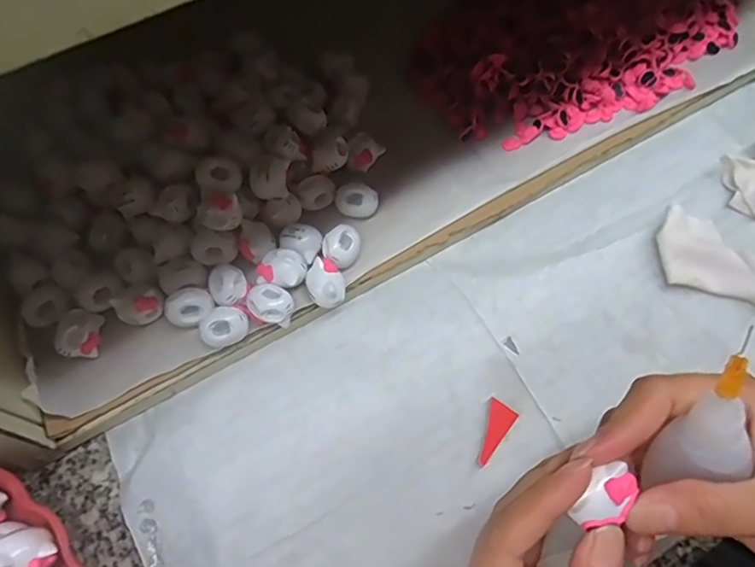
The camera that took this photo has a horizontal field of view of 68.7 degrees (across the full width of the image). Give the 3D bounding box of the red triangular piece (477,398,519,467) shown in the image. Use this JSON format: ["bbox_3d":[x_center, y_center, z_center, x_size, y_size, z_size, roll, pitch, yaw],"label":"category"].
[{"bbox_3d":[0.060,0.079,0.294,0.016,0.004,0.033,34,70,17],"label":"red triangular piece"}]

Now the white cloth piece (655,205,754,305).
[{"bbox_3d":[0.208,-0.017,0.336,0.072,0.011,0.051,16,66,10],"label":"white cloth piece"}]

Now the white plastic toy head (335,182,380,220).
[{"bbox_3d":[-0.013,-0.051,0.339,0.026,0.013,0.019,22,67,12],"label":"white plastic toy head"}]

